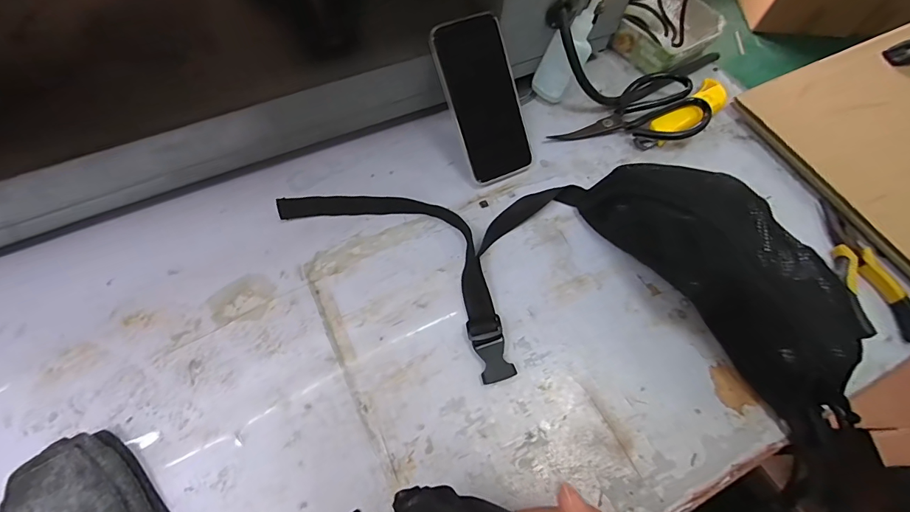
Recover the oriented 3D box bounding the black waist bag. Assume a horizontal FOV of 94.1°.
[{"bbox_3d":[0.103,-0.001,0.391,0.563,0.086,0.227,9,62,2],"label":"black waist bag"}]

